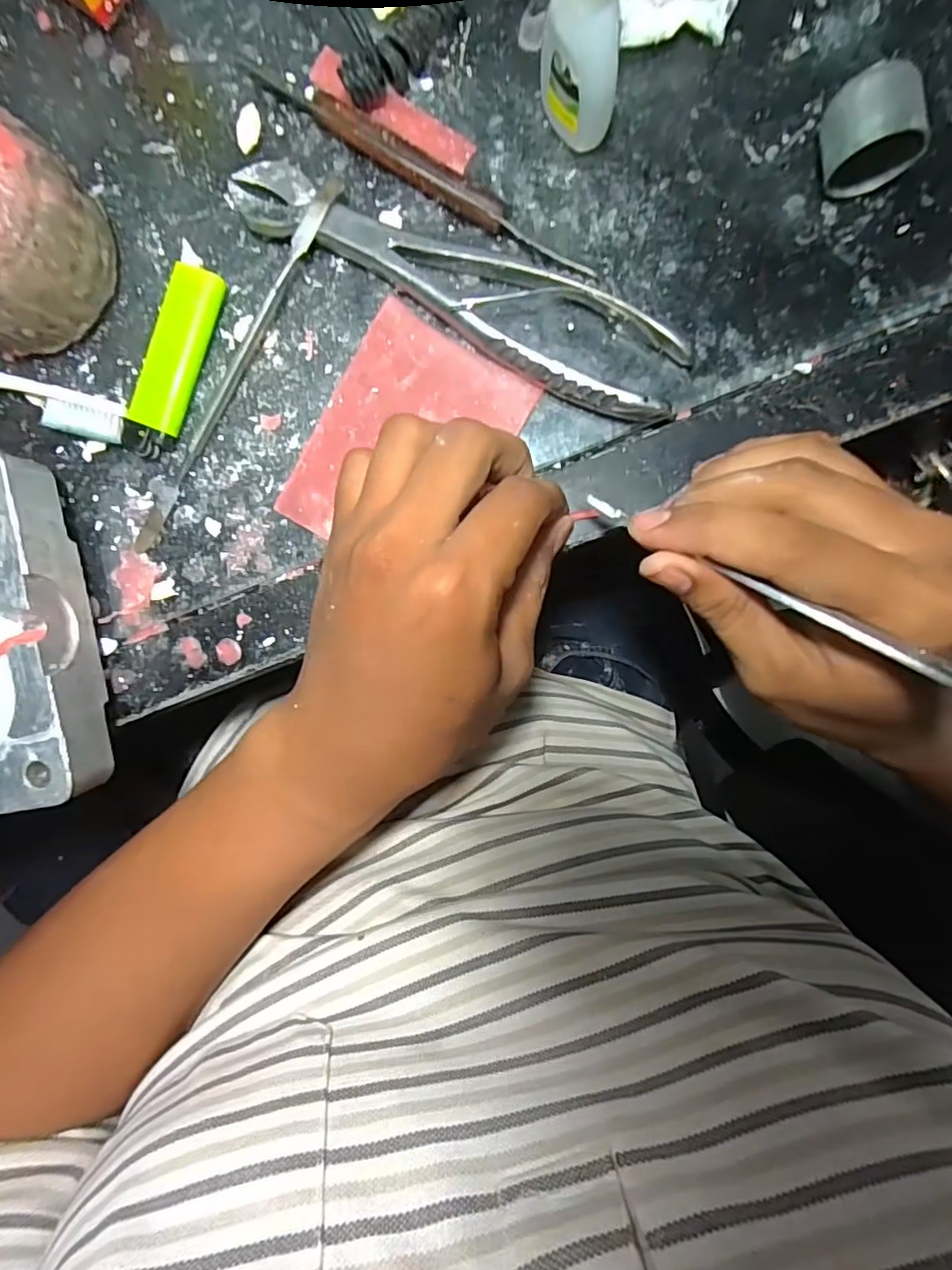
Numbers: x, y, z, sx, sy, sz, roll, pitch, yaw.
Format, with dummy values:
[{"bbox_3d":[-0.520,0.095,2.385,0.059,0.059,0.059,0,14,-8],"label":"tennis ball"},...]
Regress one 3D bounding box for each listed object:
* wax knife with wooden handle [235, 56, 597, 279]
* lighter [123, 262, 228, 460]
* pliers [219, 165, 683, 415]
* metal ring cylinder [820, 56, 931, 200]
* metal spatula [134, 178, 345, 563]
[{"bbox_3d":[-0.025,-0.187,0.229,0.166,0.010,0.010,32,95,1],"label":"wax knife with wooden handle"},{"bbox_3d":[-0.127,-0.114,0.240,0.021,0.009,0.077,20,95,2],"label":"lighter"},{"bbox_3d":[-0.008,-0.142,0.230,0.194,0.012,0.041,27,95,1],"label":"pliers"},{"bbox_3d":[0.144,-0.182,0.207,0.033,0.033,0.024,-1,94,3],"label":"metal ring cylinder"},{"bbox_3d":[-0.104,-0.111,0.239,0.014,0.009,0.171,32,95,1],"label":"metal spatula"}]

